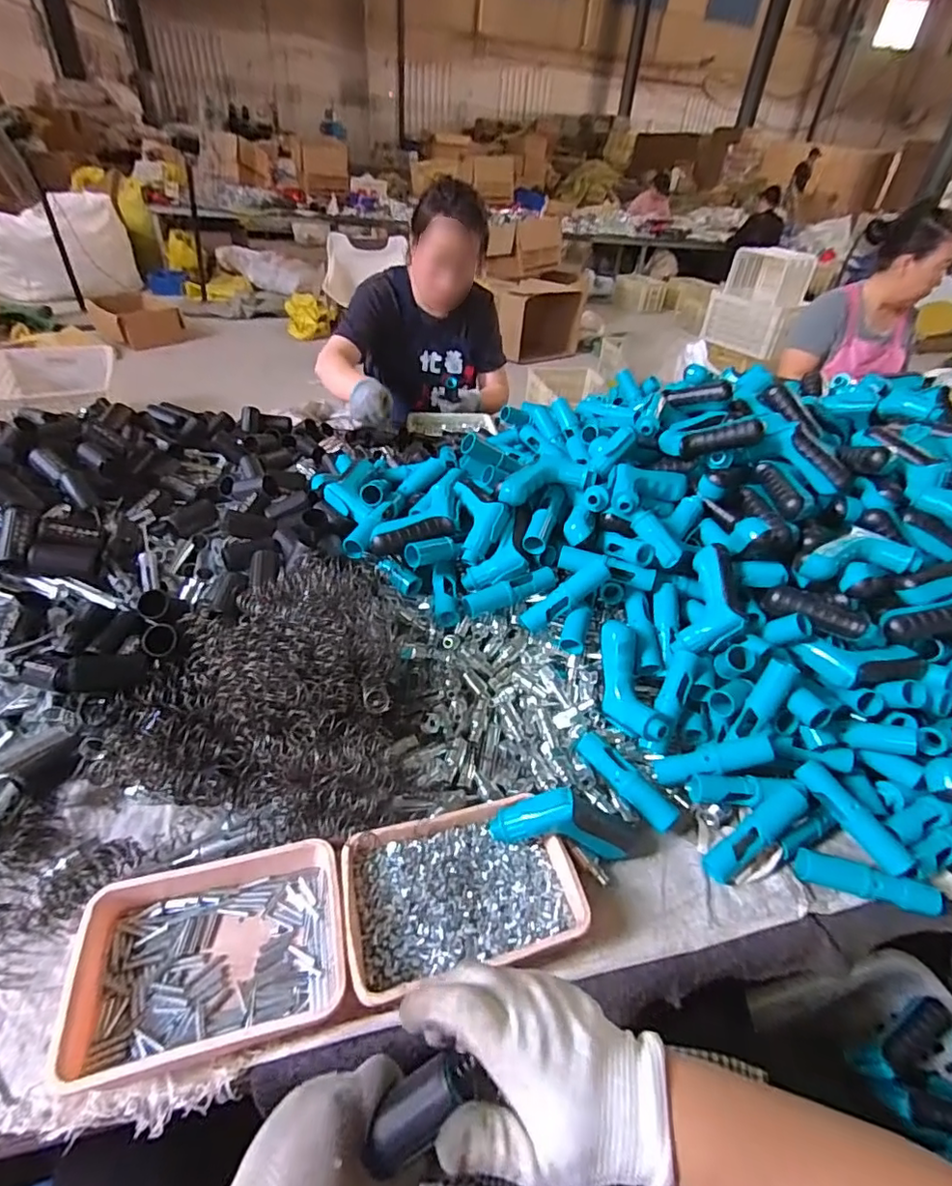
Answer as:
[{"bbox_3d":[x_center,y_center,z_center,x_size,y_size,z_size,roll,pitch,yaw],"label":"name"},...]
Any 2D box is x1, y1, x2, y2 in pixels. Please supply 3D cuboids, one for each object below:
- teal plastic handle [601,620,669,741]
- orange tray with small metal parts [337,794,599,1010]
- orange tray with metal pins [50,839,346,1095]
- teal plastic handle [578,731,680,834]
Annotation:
[{"bbox_3d":[0.171,0.099,0.627,0.048,0.059,0.141,-4,66,-12],"label":"teal plastic handle"},{"bbox_3d":[-0.014,0.267,0.495,0.202,0.037,0.136,-8,41,-17],"label":"orange tray with small metal parts"},{"bbox_3d":[-0.213,0.286,0.452,0.195,0.038,0.146,-7,40,-16],"label":"orange tray with metal pins"},{"bbox_3d":[0.158,0.200,0.584,0.027,0.026,0.121,-28,50,-35],"label":"teal plastic handle"}]

